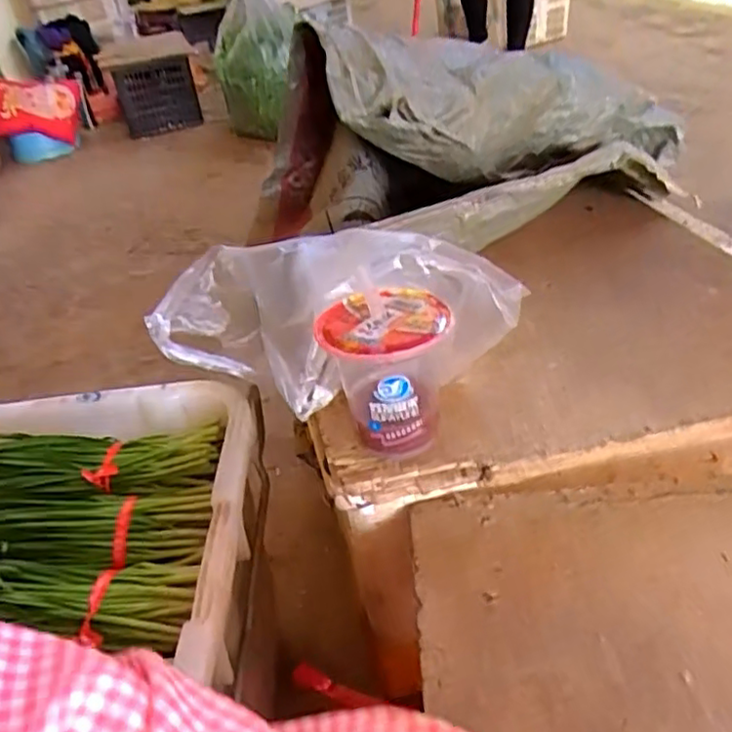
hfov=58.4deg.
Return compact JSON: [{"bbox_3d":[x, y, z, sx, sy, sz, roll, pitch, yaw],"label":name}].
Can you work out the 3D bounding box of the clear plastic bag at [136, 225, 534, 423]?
[{"bbox_3d":[-0.032,-0.037,0.503,0.250,0.123,0.146,15,42,31],"label":"clear plastic bag"}]

